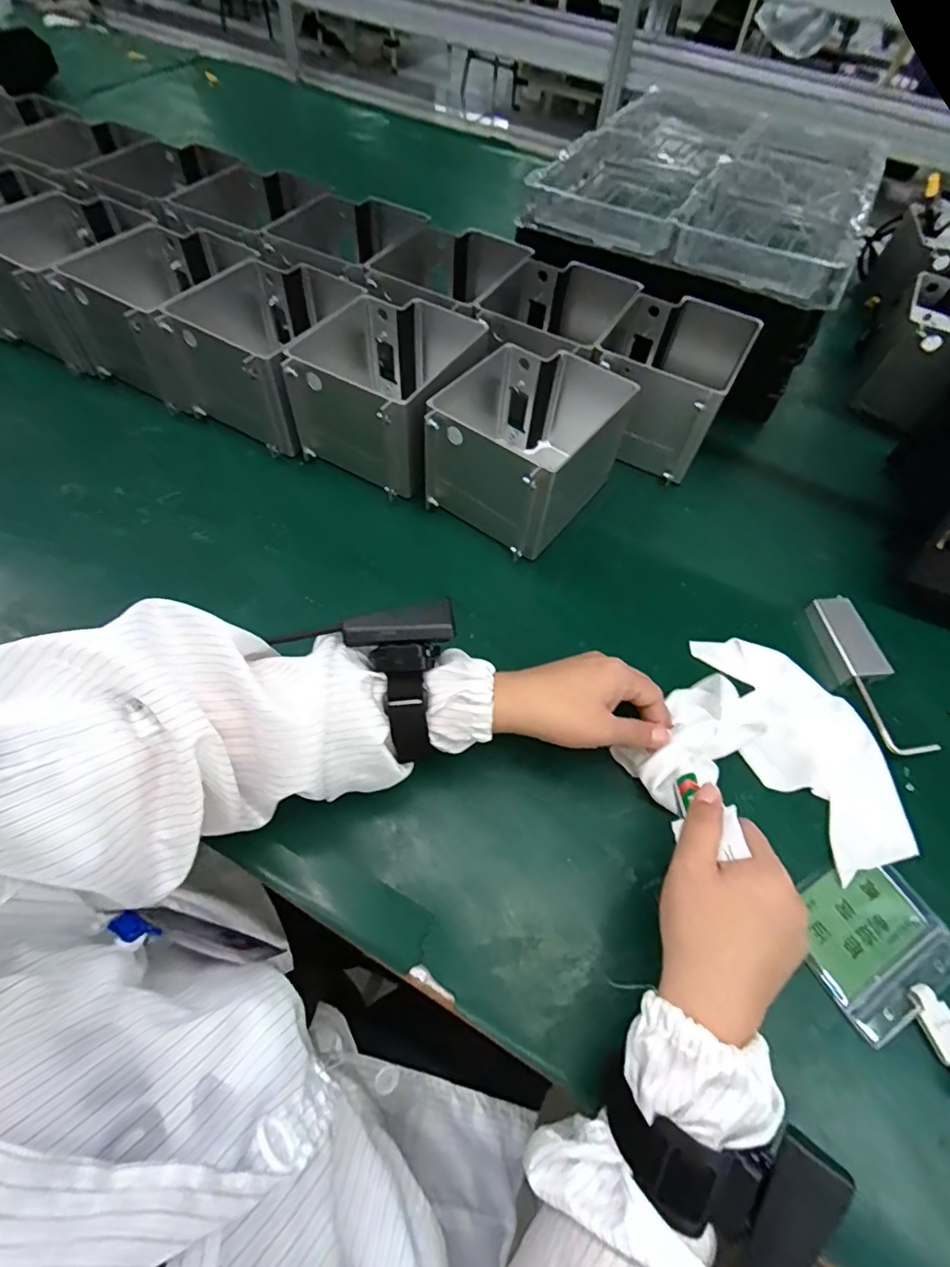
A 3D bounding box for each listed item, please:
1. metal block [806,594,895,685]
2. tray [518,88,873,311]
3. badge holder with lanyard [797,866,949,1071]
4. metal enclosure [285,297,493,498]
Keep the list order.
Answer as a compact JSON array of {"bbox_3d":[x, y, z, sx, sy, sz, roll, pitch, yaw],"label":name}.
[{"bbox_3d":[0.321,0.005,0.467,0.038,0.019,0.078,-4,58,-6],"label":"metal block"},{"bbox_3d":[0.319,-0.591,0.698,0.360,0.045,0.505,26,60,11],"label":"tray"},{"bbox_3d":[0.366,0.242,0.315,0.315,0.029,0.117,22,59,10],"label":"badge holder with lanyard"},{"bbox_3d":[-0.084,-0.247,0.545,0.152,0.107,0.177,23,60,11],"label":"metal enclosure"}]

